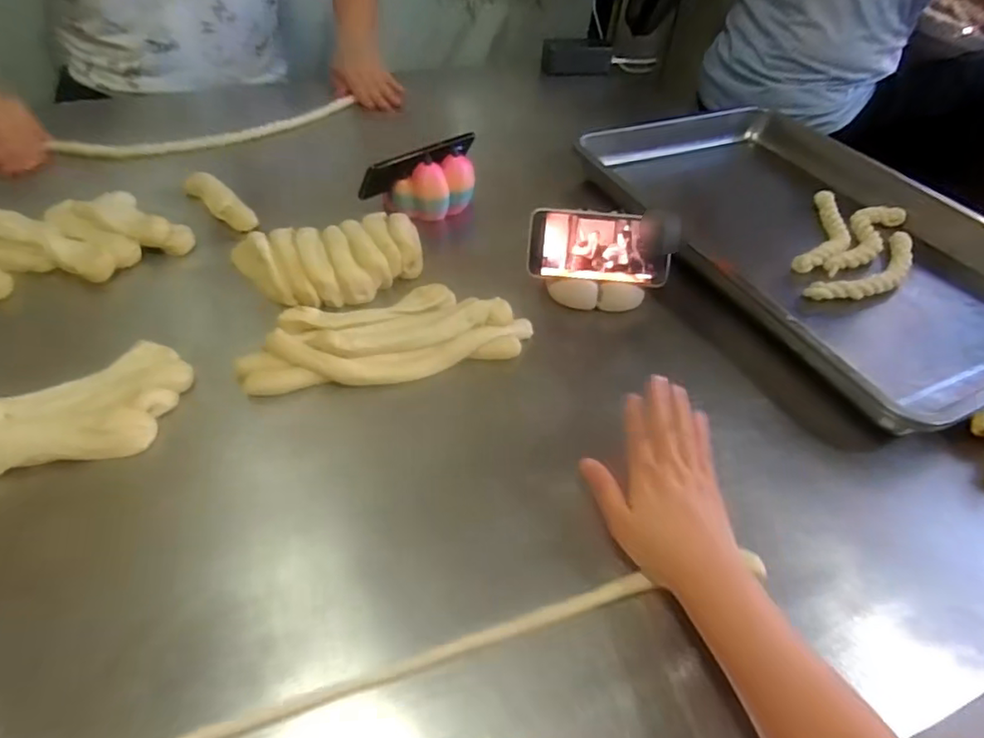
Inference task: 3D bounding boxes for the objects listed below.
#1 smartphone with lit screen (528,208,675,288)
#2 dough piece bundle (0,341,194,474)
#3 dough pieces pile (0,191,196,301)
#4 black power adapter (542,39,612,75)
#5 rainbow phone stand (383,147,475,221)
[{"bbox_3d":[0.119,-0.134,0.667,0.154,0.077,0.014,3,6,-3],"label":"smartphone with lit screen"},{"bbox_3d":[-0.361,0.035,0.500,0.199,0.025,0.109,-15,50,-19],"label":"dough piece bundle"},{"bbox_3d":[-0.508,-0.132,0.668,0.299,0.052,0.172,-22,52,-24],"label":"dough pieces pile"},{"bbox_3d":[0.169,-0.600,1.167,0.135,0.052,0.027,-14,49,-17],"label":"black power adapter"},{"bbox_3d":[-0.076,-0.228,0.760,0.109,0.069,0.052,-15,50,-18],"label":"rainbow phone stand"}]

